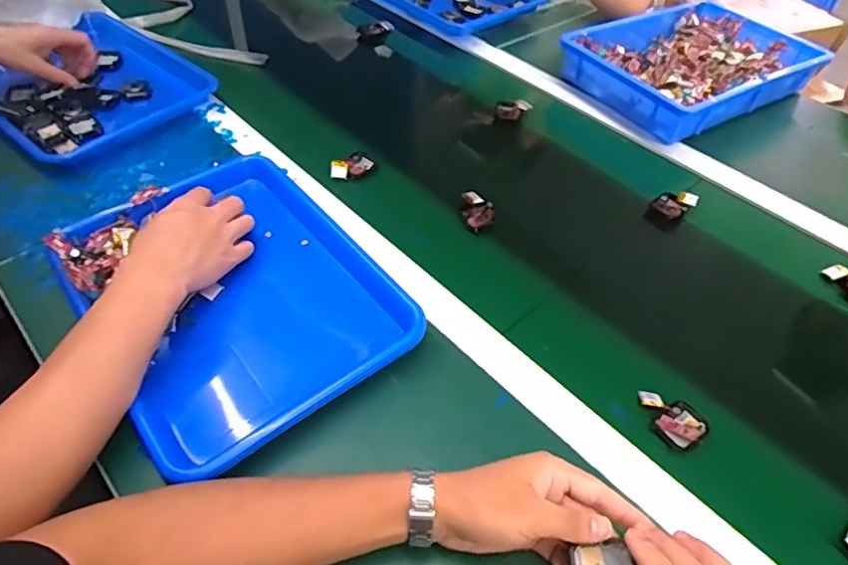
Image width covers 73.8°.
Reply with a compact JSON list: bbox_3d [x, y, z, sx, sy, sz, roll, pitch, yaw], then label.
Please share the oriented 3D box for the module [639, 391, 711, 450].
[{"bbox_3d":[0.220,0.119,0.503,0.044,0.012,0.057,-23,53,-20],"label":"module"}]

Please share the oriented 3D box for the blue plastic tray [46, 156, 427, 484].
[{"bbox_3d":[-0.182,0.006,0.545,0.259,0.049,0.324,-30,56,-26],"label":"blue plastic tray"}]

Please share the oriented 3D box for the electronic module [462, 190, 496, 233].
[{"bbox_3d":[0.064,-0.086,0.661,0.035,0.021,0.051,-9,49,-10],"label":"electronic module"}]

